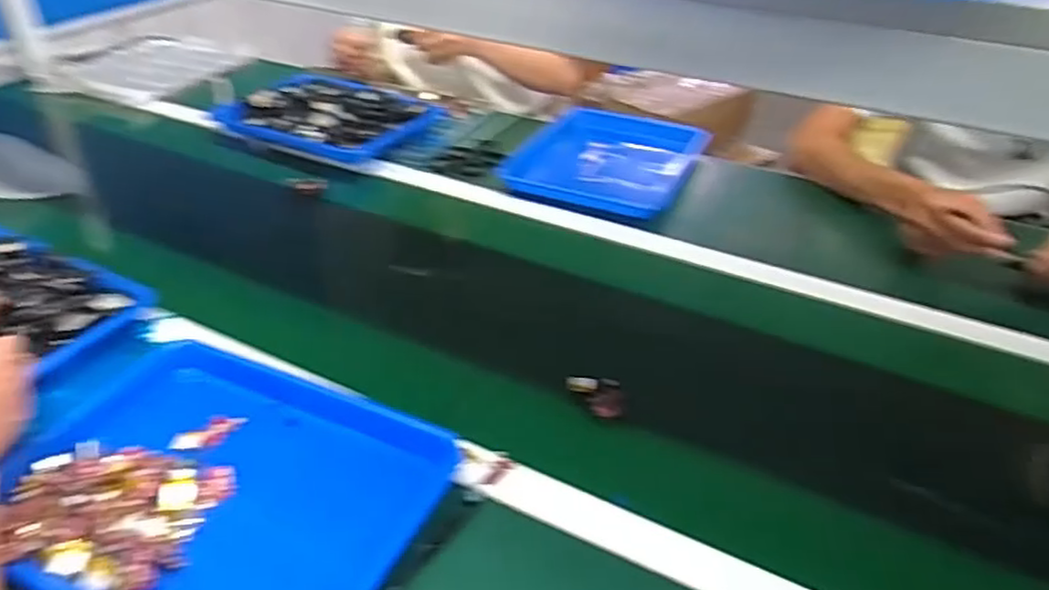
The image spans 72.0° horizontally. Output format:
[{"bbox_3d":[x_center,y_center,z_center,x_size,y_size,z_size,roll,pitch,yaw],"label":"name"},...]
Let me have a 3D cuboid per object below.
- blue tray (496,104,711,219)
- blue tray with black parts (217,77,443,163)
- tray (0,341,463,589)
[{"bbox_3d":[0.125,-0.211,1.138,0.270,0.039,0.338,16,38,20],"label":"blue tray"},{"bbox_3d":[-0.327,-0.309,1.215,0.332,0.051,0.230,14,38,17],"label":"blue tray with black parts"},{"bbox_3d":[-0.247,0.156,0.587,0.331,0.033,0.247,15,38,18],"label":"tray"}]

